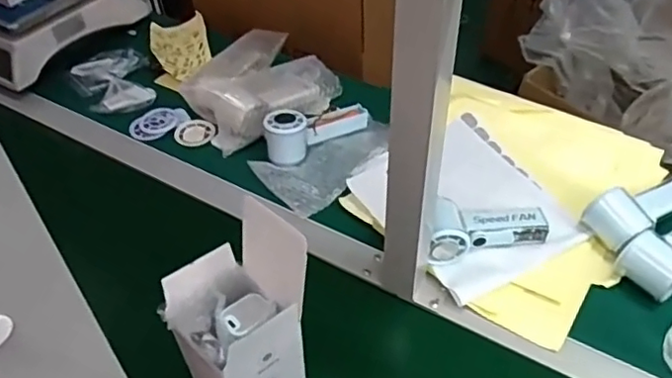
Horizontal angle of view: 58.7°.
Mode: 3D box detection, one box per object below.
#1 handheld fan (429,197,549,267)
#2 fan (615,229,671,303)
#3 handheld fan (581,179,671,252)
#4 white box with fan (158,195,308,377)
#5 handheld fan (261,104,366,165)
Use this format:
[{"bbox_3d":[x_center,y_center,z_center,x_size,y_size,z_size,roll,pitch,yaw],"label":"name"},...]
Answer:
[{"bbox_3d":[0.168,0.038,0.680,0.139,0.041,0.064,-10,45,-7],"label":"handheld fan"},{"bbox_3d":[0.384,0.064,0.668,0.150,0.054,0.062,-29,50,-24],"label":"fan"},{"bbox_3d":[0.369,0.020,0.699,0.154,0.052,0.060,-21,47,-17],"label":"handheld fan"},{"bbox_3d":[-0.075,0.121,0.491,0.086,0.218,0.078,-31,51,-25],"label":"white box with fan"},{"bbox_3d":[-0.024,-0.082,0.820,0.149,0.056,0.067,-14,46,-11],"label":"handheld fan"}]

